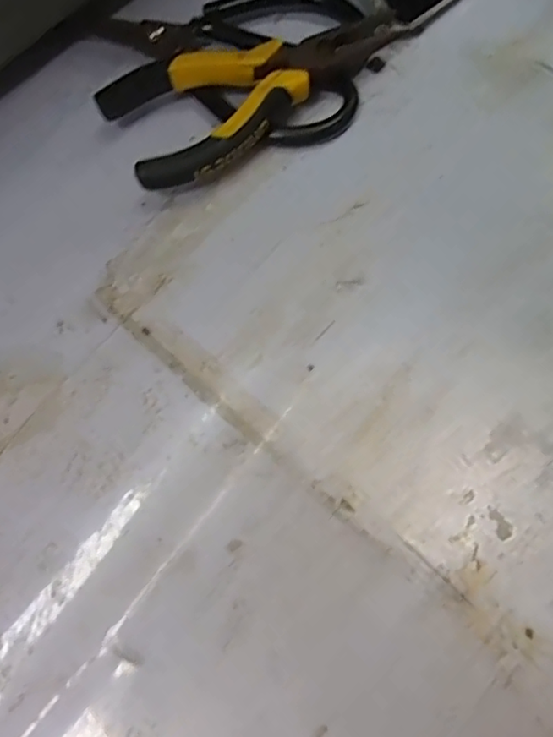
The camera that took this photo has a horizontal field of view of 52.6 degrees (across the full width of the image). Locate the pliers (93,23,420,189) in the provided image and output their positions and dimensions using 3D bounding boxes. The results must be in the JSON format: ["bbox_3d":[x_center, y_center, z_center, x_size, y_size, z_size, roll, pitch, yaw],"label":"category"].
[{"bbox_3d":[-0.009,-0.151,0.291,0.164,0.027,0.073,-37,73,-10],"label":"pliers"}]

